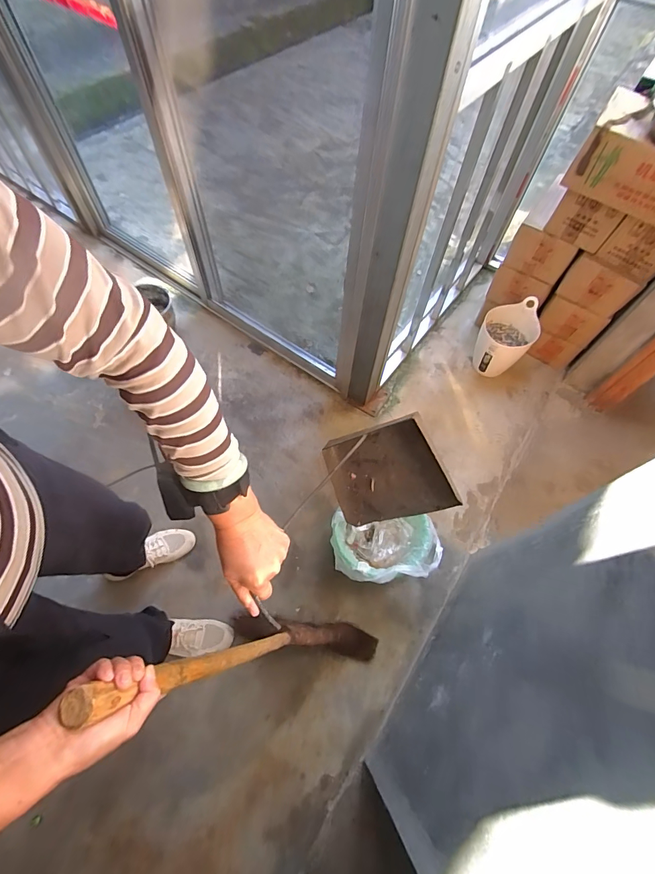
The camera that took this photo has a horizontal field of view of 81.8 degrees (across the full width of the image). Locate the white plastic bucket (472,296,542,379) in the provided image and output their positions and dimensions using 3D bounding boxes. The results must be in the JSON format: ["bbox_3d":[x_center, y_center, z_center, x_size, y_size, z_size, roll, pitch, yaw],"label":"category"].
[{"bbox_3d":[0.685,-0.380,1.477,0.190,0.260,0.199,1,64,-3],"label":"white plastic bucket"}]

